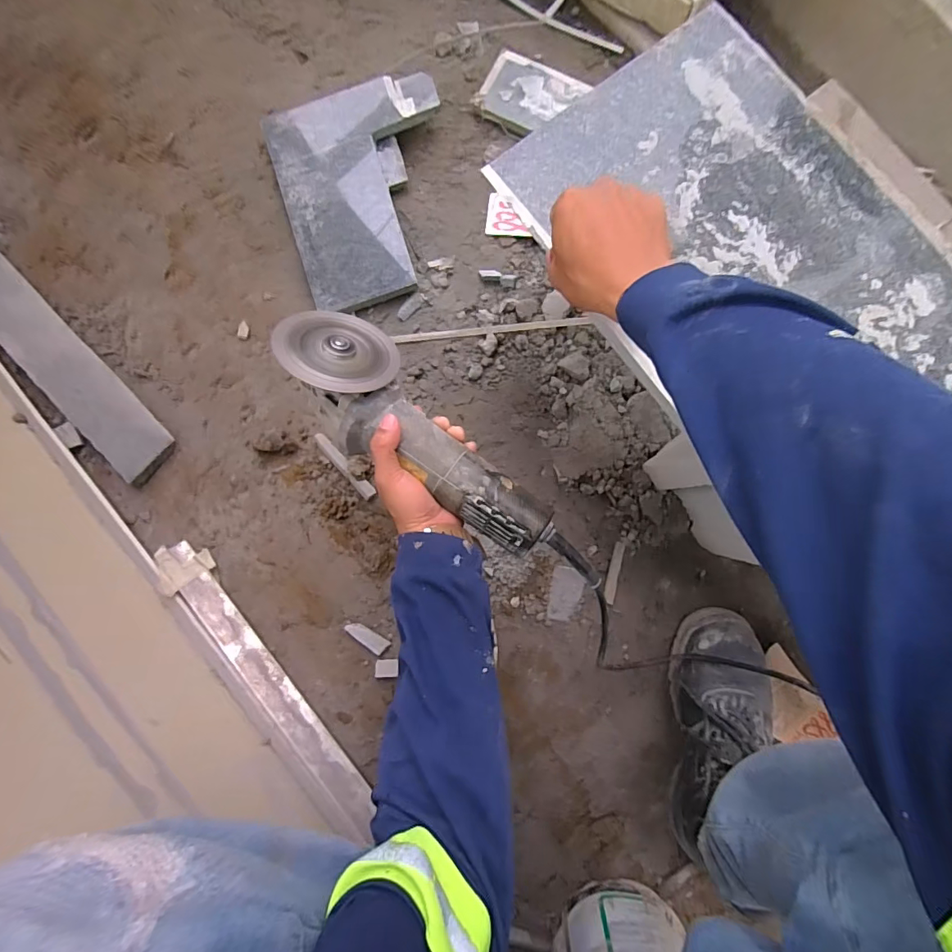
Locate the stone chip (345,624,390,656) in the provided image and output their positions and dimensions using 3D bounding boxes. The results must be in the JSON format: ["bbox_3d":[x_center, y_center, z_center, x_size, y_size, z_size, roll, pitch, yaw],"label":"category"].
[{"bbox_3d":[-0.139,0.206,0.595,0.059,0.004,0.020,33,86,2],"label":"stone chip"}]

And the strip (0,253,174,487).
[{"bbox_3d":[-0.573,-0.179,0.612,0.077,0.027,0.459,-44,87,-4],"label":"strip"}]

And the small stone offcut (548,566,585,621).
[{"bbox_3d":[0.115,0.151,0.595,0.039,0.004,0.067,10,85,0],"label":"small stone offcut"}]

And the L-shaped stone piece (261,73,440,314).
[{"bbox_3d":[-0.144,-0.385,0.637,0.231,0.038,0.290,-17,85,-2],"label":"L-shaped stone piece"}]

